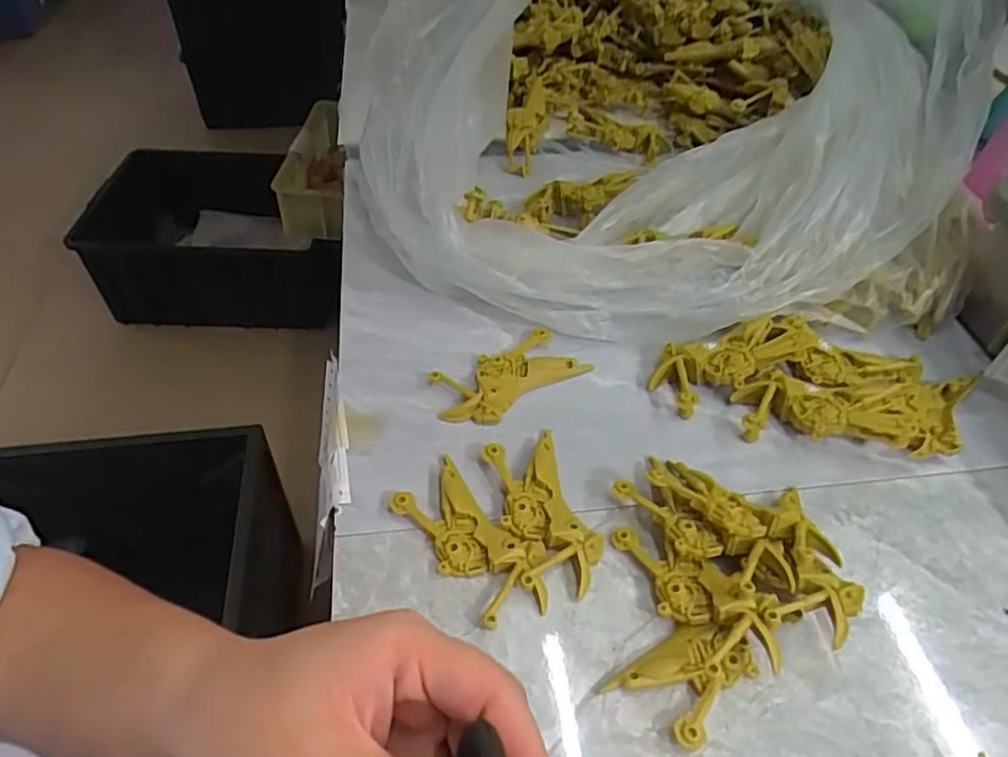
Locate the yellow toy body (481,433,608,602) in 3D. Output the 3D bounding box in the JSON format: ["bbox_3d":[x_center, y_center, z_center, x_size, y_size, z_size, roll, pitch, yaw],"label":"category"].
[{"bbox_3d":[0.021,0.072,0.373,0.046,0.014,0.094,-9,48,-12],"label":"yellow toy body"}]

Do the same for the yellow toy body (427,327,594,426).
[{"bbox_3d":[0.002,-0.002,0.442,0.100,0.013,0.050,-24,53,-24],"label":"yellow toy body"}]

